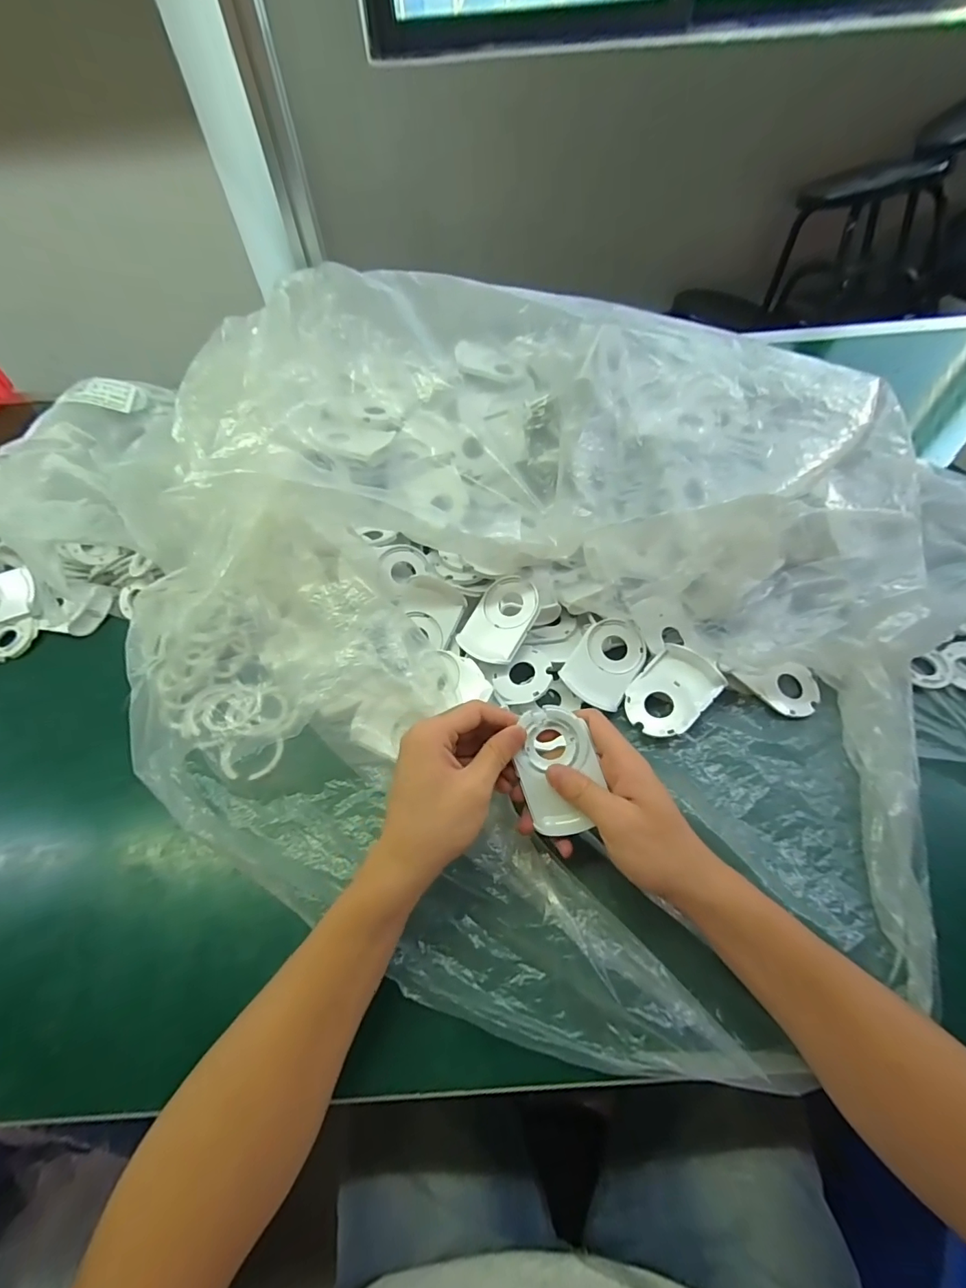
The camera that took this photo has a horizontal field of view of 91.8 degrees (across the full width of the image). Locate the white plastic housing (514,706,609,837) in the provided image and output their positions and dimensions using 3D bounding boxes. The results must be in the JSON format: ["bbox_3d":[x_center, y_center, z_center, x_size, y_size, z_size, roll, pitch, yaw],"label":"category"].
[{"bbox_3d":[0.052,0.086,0.320,0.051,0.005,0.084,-18,84,8],"label":"white plastic housing"}]

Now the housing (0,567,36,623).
[{"bbox_3d":[-0.522,-0.047,0.499,0.071,0.016,0.054,-25,81,-14],"label":"housing"}]

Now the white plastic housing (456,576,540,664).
[{"bbox_3d":[0.017,-0.022,0.429,0.056,0.012,0.084,26,77,26],"label":"white plastic housing"}]

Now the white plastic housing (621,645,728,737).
[{"bbox_3d":[0.157,0.039,0.390,0.072,0.024,0.056,-39,64,-19],"label":"white plastic housing"}]

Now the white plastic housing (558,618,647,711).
[{"bbox_3d":[0.109,0.014,0.413,0.056,0.010,0.083,32,65,20],"label":"white plastic housing"}]

